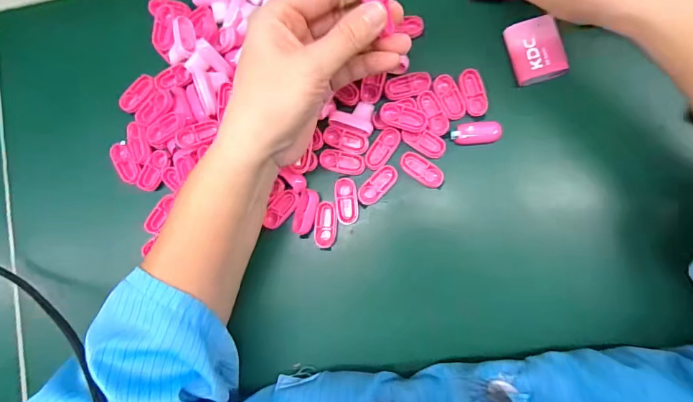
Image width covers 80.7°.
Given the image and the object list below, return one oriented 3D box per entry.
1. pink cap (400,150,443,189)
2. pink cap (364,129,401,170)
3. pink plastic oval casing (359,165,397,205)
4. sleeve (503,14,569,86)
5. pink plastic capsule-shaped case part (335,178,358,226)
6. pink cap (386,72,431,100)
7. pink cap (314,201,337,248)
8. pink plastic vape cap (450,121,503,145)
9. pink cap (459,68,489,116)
[{"bbox_3d":[0.055,-0.023,0.299,0.034,0.007,0.017,39,91,9],"label":"pink cap"},{"bbox_3d":[0.027,-0.039,0.303,0.017,0.005,0.034,31,90,9],"label":"pink cap"},{"bbox_3d":[0.023,-0.012,0.303,0.034,0.008,0.015,-43,82,2],"label":"pink plastic oval casing"},{"bbox_3d":[0.135,-0.108,0.291,0.035,0.009,0.045,-14,84,6],"label":"sleeve"},{"bbox_3d":[0.000,0.000,0.304,0.016,0.005,0.034,-5,84,7],"label":"pink plastic capsule-shaped case part"},{"bbox_3d":[0.046,-0.086,0.303,0.034,0.004,0.017,-11,84,6],"label":"pink cap"},{"bbox_3d":[-0.015,0.018,0.306,0.015,0.010,0.034,3,86,7],"label":"pink cap"},{"bbox_3d":[0.094,-0.049,0.295,0.035,0.005,0.016,-2,85,7],"label":"pink plastic vape cap"},{"bbox_3d":[0.093,-0.079,0.298,0.015,0.006,0.033,-17,83,5],"label":"pink cap"}]

